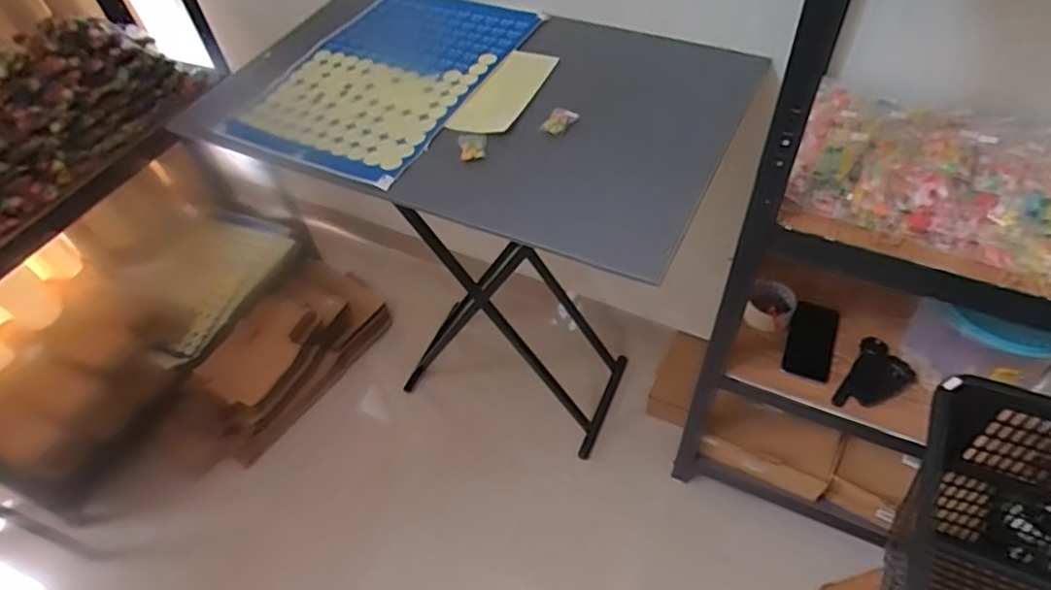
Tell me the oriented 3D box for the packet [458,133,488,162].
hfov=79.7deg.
[{"bbox_3d":[-0.071,-0.202,0.858,0.037,0.020,0.044,-10,51,-2],"label":"packet"}]

